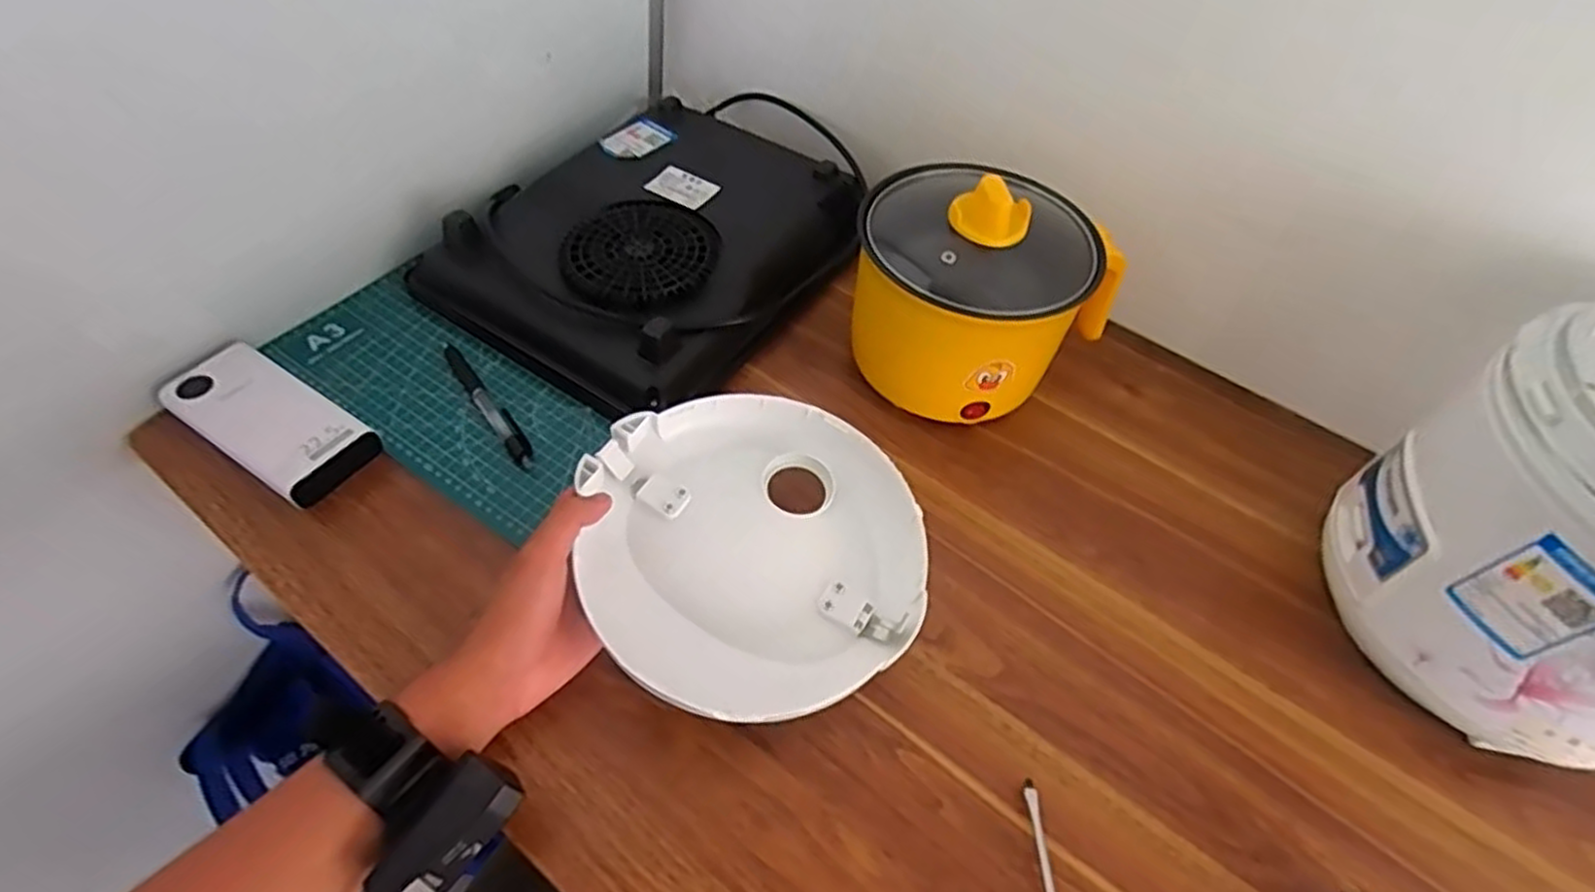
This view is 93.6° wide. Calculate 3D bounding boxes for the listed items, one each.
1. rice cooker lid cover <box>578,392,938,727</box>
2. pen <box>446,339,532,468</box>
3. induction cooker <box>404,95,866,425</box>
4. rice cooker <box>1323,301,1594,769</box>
[{"bbox_3d":[-0.027,0.059,0.454,0.194,0.041,0.196,-19,56,-19],"label":"rice cooker lid cover"},{"bbox_3d":[-0.230,-0.033,0.556,0.016,0.015,0.139,-30,60,-25],"label":"pen"},{"bbox_3d":[-0.116,-0.169,0.642,0.282,0.065,0.329,33,56,20],"label":"induction cooker"},{"bbox_3d":[0.436,0.044,0.417,0.185,0.175,0.174,-33,61,-26],"label":"rice cooker"}]

